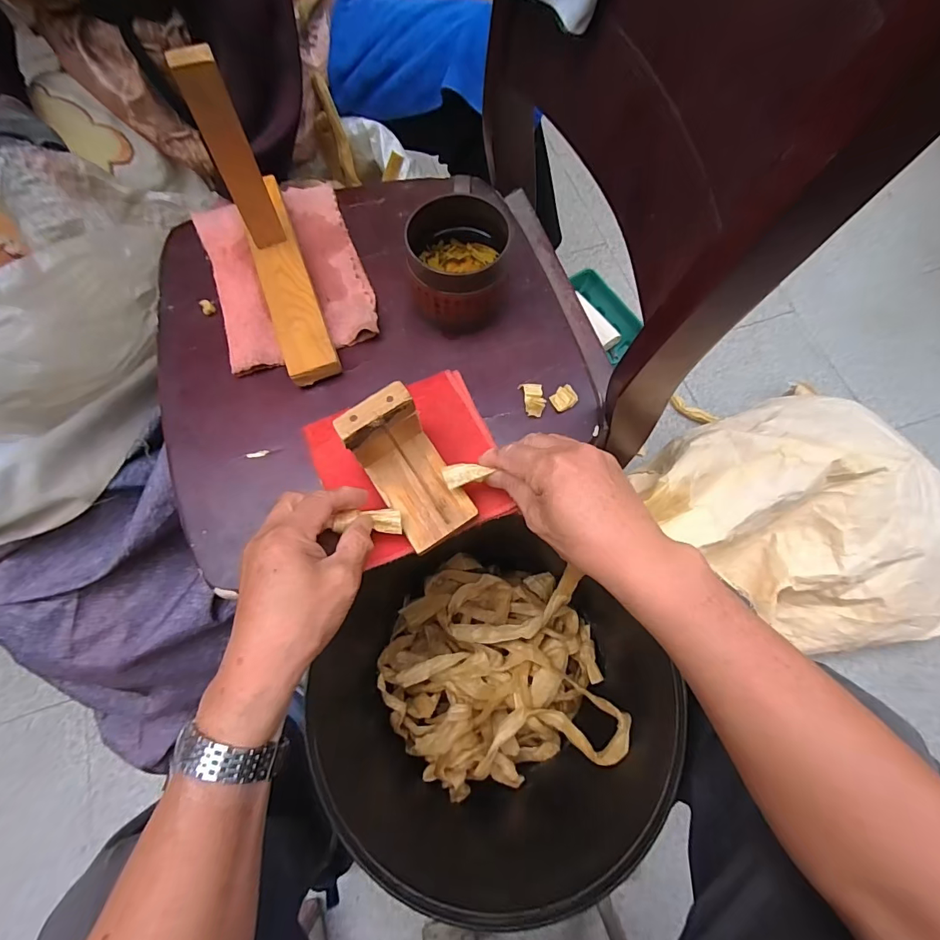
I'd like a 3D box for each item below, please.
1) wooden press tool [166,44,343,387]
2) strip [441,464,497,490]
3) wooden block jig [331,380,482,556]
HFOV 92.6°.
[{"bbox_3d":[-0.185,-0.219,0.386,0.058,0.165,0.253,-22,73,-6],"label":"wooden press tool"},{"bbox_3d":[-0.001,0.004,0.352,0.039,0.005,0.019,-7,71,5],"label":"strip"},{"bbox_3d":[-0.046,0.001,0.351,0.059,0.077,0.105,-32,74,-9],"label":"wooden block jig"}]

